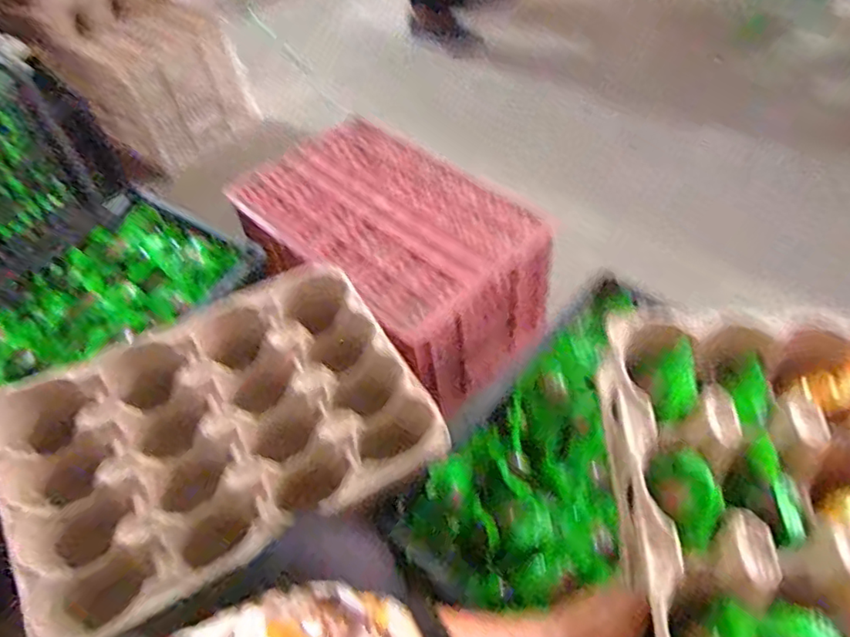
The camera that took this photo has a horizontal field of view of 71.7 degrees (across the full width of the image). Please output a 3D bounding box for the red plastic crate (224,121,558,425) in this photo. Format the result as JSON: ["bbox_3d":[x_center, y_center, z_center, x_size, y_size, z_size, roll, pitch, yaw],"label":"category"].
[{"bbox_3d":[-0.053,-0.106,0.954,0.457,0.180,0.315,34,61,27],"label":"red plastic crate"}]

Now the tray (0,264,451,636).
[{"bbox_3d":[-0.208,0.116,0.602,0.398,0.077,0.274,-27,64,-19],"label":"tray"}]

